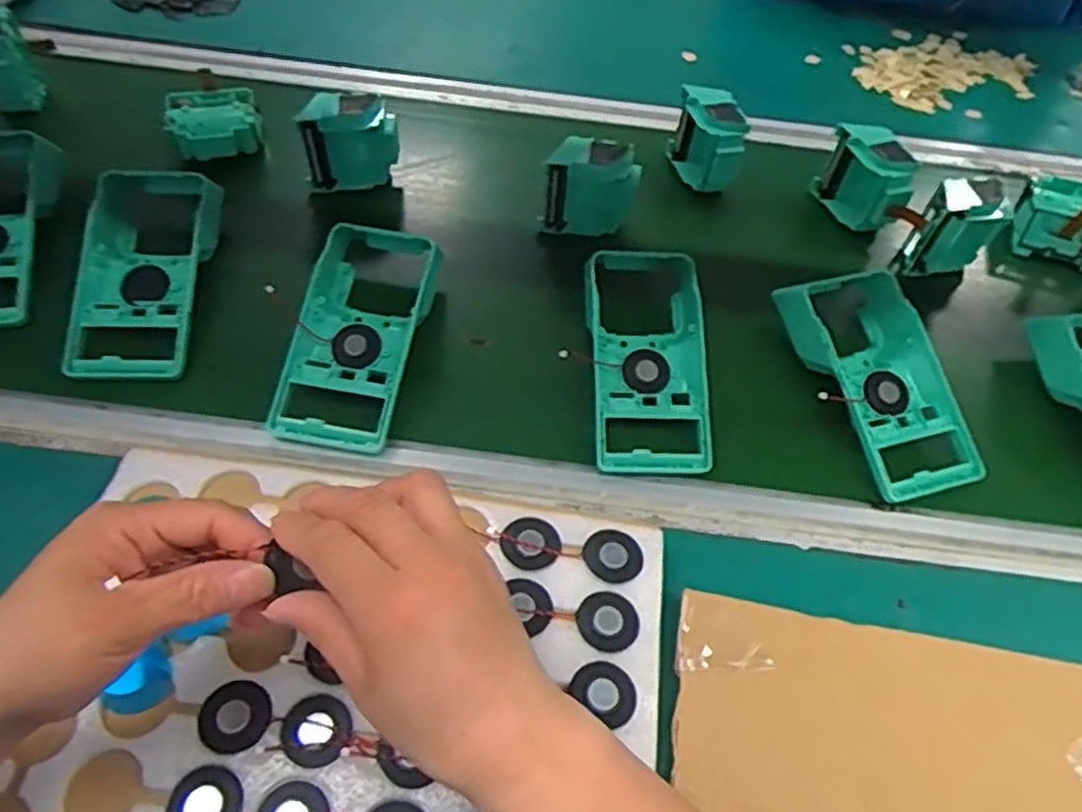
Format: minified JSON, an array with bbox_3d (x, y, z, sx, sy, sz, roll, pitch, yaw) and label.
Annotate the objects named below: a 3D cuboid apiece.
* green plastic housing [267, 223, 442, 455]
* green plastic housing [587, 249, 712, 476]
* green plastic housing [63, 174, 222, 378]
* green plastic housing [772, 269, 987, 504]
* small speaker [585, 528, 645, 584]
[{"bbox_3d":[-0.130,-0.060,0.548,0.091,0.050,0.193,10,54,2],"label":"green plastic housing"},{"bbox_3d":[0.076,-0.041,0.550,0.087,0.036,0.185,2,54,-4],"label":"green plastic housing"},{"bbox_3d":[-0.293,-0.099,0.560,0.086,0.055,0.173,-1,55,-6],"label":"green plastic housing"},{"bbox_3d":[0.249,-0.026,0.550,0.091,0.040,0.186,-10,56,-12],"label":"green plastic housing"},{"bbox_3d":[0.042,0.087,0.434,0.031,0.004,0.033,3,54,-4],"label":"small speaker"}]

